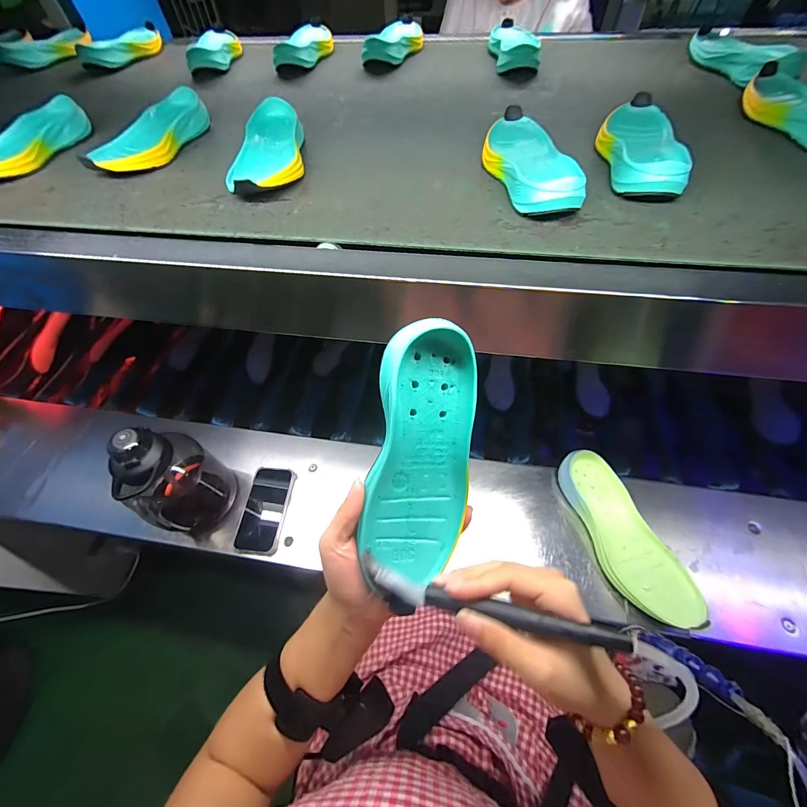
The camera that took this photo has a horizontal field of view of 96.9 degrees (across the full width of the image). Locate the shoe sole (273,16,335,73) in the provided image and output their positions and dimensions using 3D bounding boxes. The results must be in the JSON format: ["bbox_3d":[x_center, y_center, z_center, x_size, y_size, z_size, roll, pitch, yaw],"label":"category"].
[{"bbox_3d":[-0.195,-0.739,0.735,0.095,0.037,0.222,3,58,4],"label":"shoe sole"}]

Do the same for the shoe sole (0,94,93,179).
[{"bbox_3d":[-0.546,-0.381,0.520,0.071,0.045,0.198,31,64,20],"label":"shoe sole"}]

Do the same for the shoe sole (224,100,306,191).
[{"bbox_3d":[-0.177,-0.338,0.477,0.087,0.034,0.219,-5,58,-1],"label":"shoe sole"}]

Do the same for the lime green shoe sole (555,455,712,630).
[{"bbox_3d":[0.356,0.214,0.589,0.098,0.053,0.283,-18,59,-10],"label":"lime green shoe sole"}]

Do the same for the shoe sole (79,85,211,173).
[{"bbox_3d":[-0.366,-0.392,0.518,0.091,0.040,0.205,17,60,13],"label":"shoe sole"}]

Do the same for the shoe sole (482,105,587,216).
[{"bbox_3d":[0.151,-0.296,0.432,0.090,0.036,0.238,-5,58,0],"label":"shoe sole"}]

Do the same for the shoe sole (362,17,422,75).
[{"bbox_3d":[-0.008,-0.723,0.712,0.083,0.039,0.231,13,59,11],"label":"shoe sole"}]

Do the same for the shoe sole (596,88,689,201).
[{"bbox_3d":[0.291,-0.320,0.441,0.082,0.037,0.216,9,59,8],"label":"shoe sole"}]

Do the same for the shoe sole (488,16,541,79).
[{"bbox_3d":[0.205,-0.680,0.676,0.090,0.040,0.218,2,58,4],"label":"shoe sole"}]

